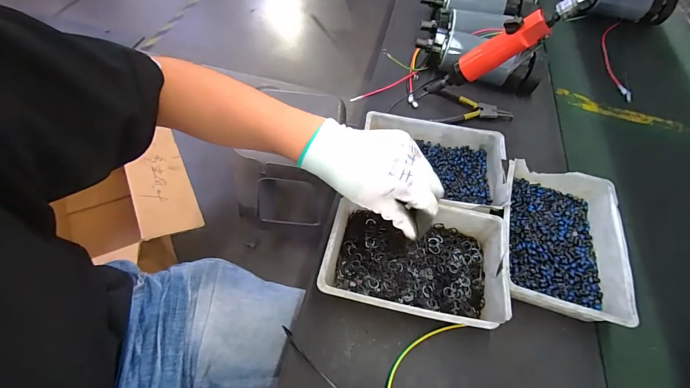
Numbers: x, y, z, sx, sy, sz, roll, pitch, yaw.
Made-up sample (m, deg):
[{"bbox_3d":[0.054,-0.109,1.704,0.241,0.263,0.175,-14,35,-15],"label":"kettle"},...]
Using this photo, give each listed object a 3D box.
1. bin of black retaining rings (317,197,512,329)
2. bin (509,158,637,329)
[{"bbox_3d":[0.081,0.078,0.396,0.202,0.049,0.138,12,57,3],"label":"bin of black retaining rings"},{"bbox_3d":[0.274,0.056,0.427,0.144,0.046,0.204,18,57,7],"label":"bin"}]

